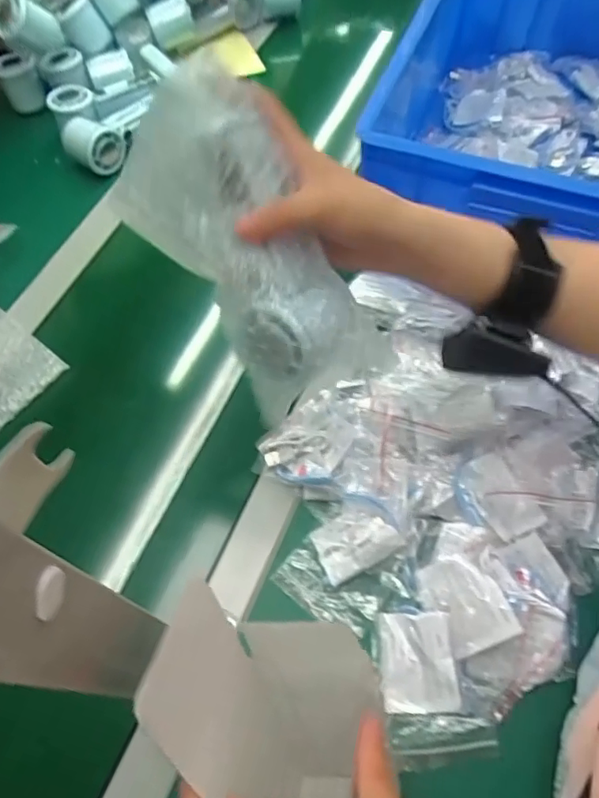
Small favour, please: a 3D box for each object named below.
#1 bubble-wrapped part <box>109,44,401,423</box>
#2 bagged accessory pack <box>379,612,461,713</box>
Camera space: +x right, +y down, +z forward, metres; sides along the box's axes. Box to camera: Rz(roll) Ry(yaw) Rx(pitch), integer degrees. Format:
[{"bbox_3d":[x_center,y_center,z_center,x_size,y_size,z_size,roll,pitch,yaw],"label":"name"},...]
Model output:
[{"bbox_3d":[-0.032,-0.088,0.336,0.089,0.064,0.194,-34,102,-16],"label":"bubble-wrapped part"},{"bbox_3d":[0.088,0.199,0.430,0.058,0.011,0.068,-14,69,29],"label":"bagged accessory pack"}]

